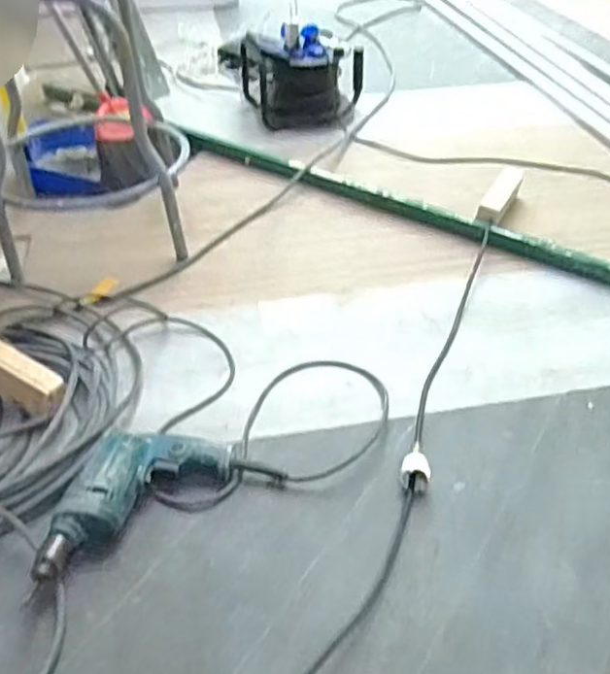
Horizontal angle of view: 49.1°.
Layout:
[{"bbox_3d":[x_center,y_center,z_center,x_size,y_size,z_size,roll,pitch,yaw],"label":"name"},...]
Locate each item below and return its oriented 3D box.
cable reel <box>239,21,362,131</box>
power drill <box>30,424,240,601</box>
[{"bbox_3d":[-0.012,-0.653,1.680,0.315,0.184,0.244,0,41,2],"label":"cable reel"},{"bbox_3d":[-0.194,0.204,0.781,0.172,0.053,0.232,6,42,8],"label":"power drill"}]

